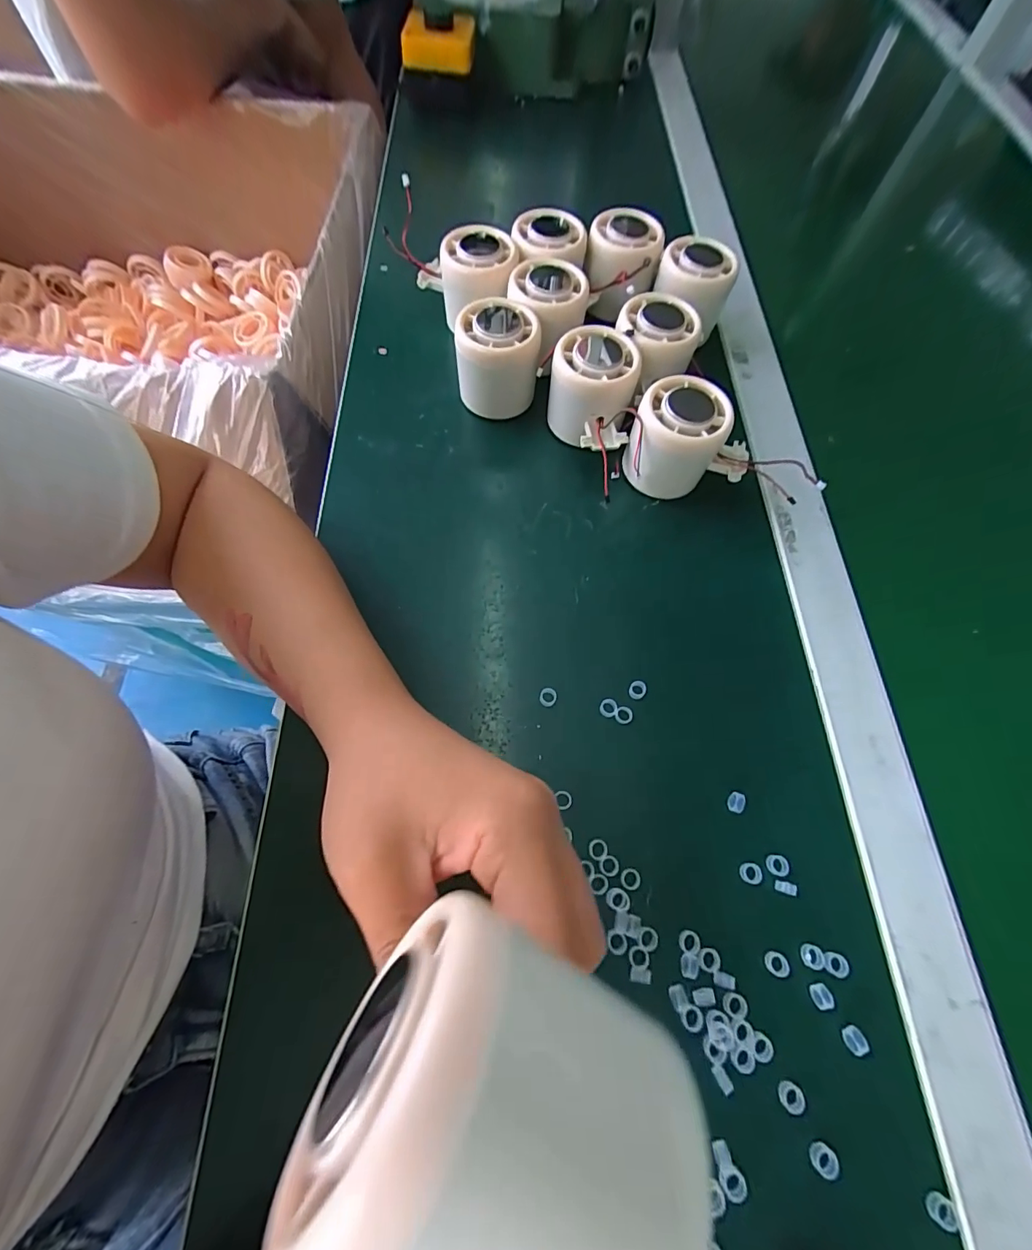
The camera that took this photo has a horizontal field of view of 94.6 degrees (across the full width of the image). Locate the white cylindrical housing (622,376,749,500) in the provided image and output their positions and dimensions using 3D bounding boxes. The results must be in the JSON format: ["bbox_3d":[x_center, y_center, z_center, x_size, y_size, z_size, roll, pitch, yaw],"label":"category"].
[{"bbox_3d":[0.110,-0.118,0.307,0.079,0.059,0.053,-4,67,-4],"label":"white cylindrical housing"}]

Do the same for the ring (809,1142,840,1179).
[{"bbox_3d":[0.125,0.217,0.192,0.010,0.004,0.010,1,66,-2],"label":"ring"}]

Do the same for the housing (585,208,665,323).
[{"bbox_3d":[0.080,-0.272,0.359,0.053,0.050,0.054,1,66,-2],"label":"housing"}]

